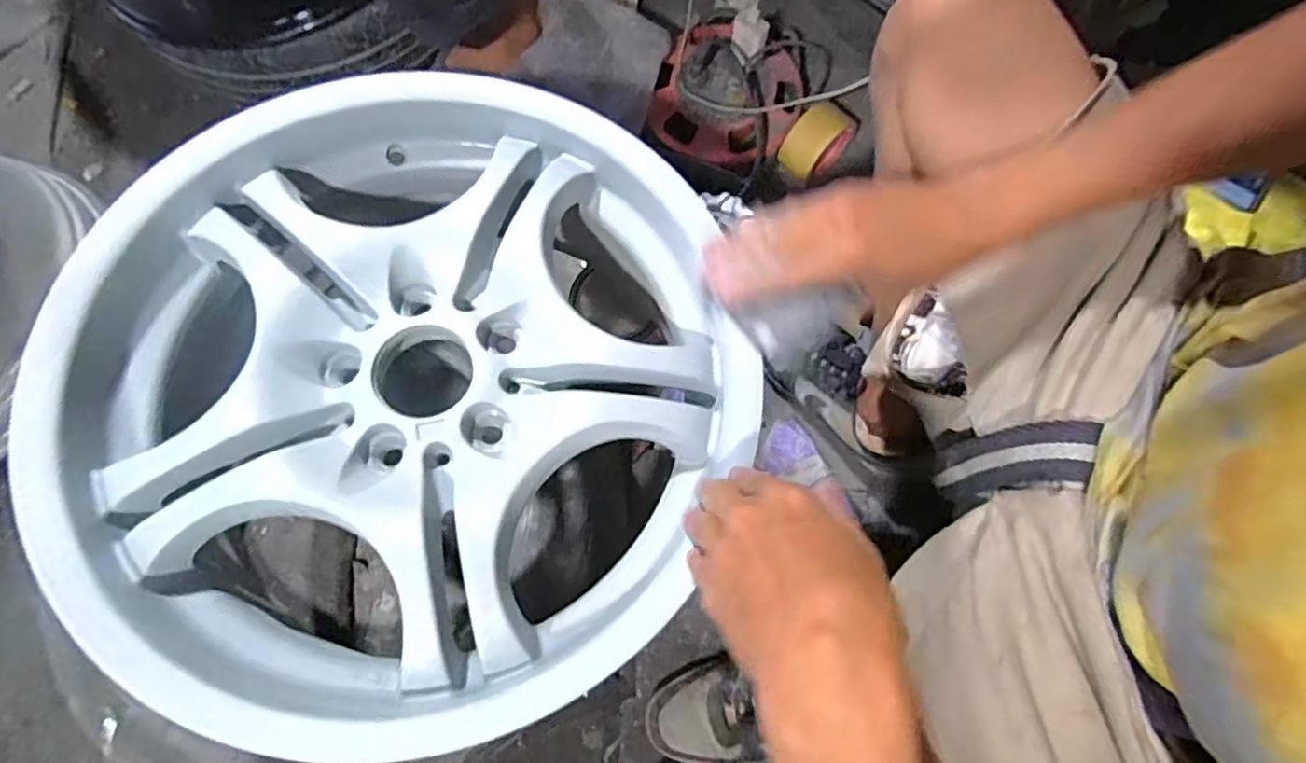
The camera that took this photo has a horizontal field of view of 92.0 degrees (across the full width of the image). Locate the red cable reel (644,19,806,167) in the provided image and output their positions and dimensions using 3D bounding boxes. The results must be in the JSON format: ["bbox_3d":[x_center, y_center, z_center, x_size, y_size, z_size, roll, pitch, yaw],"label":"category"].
[{"bbox_3d":[0.100,-0.376,0.813,0.180,0.093,0.202,20,77,7],"label":"red cable reel"}]

